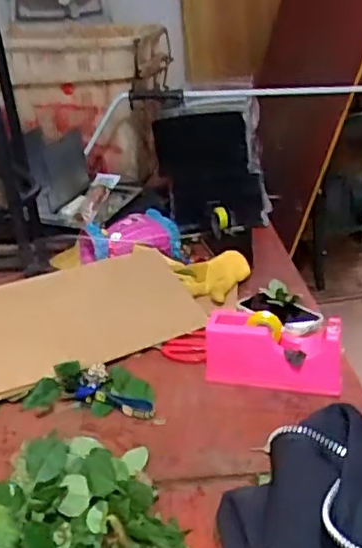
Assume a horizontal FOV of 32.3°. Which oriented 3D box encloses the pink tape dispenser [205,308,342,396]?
[{"bbox_3d":[0.137,0.112,0.932,0.194,0.092,0.076,-2,25,8],"label":"pink tape dispenser"}]

